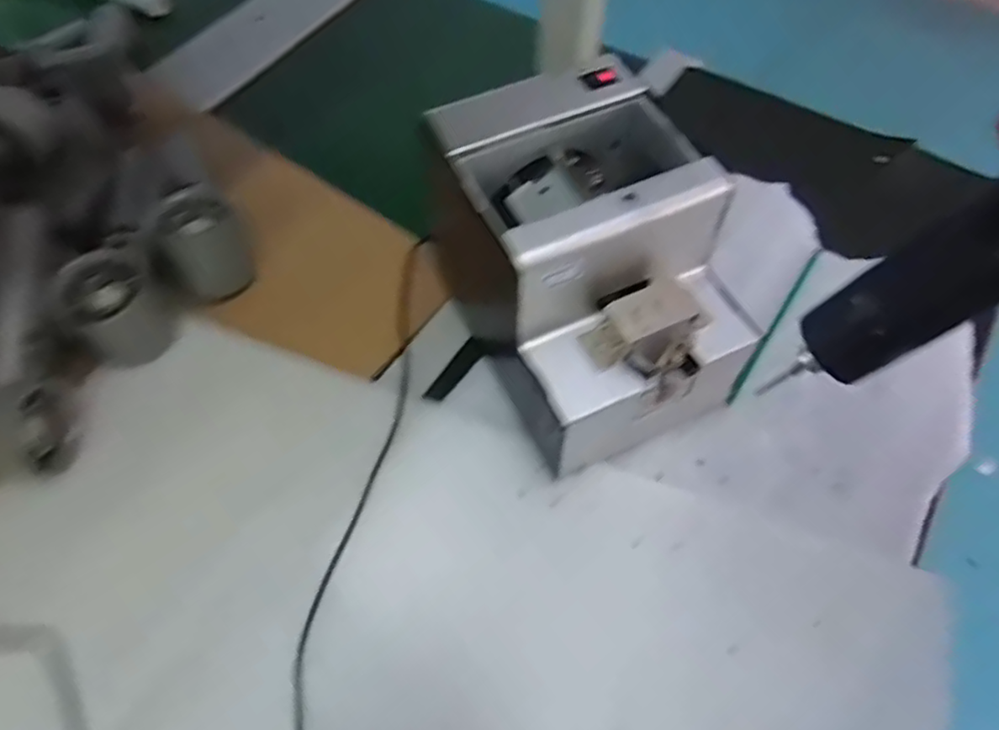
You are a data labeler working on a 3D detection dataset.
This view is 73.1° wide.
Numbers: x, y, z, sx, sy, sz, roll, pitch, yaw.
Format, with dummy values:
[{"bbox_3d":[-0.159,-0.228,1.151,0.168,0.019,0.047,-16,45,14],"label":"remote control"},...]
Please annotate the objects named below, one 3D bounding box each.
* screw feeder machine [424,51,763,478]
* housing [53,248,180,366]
[{"bbox_3d":[0.053,-0.054,0.401,0.134,0.141,0.174,-25,62,-10],"label":"screw feeder machine"},{"bbox_3d":[-0.244,-0.036,0.433,0.055,0.060,0.050,-27,67,-14],"label":"housing"}]

